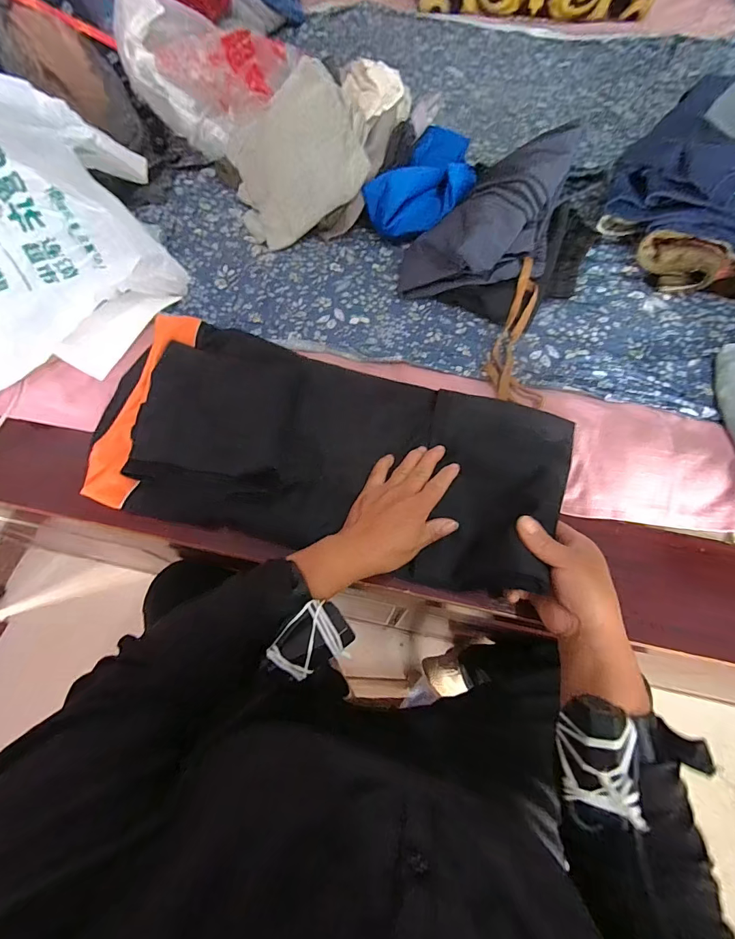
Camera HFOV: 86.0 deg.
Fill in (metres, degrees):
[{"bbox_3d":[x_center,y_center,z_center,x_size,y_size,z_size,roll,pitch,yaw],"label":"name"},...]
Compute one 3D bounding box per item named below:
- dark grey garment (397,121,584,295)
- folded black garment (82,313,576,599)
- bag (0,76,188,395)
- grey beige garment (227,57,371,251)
[{"bbox_3d":[0.166,-0.357,0.553,0.179,0.100,0.273,17,65,8],"label":"dark grey garment"},{"bbox_3d":[-0.045,-0.019,0.429,0.502,0.049,0.229,11,65,5],"label":"folded black garment"},{"bbox_3d":[-0.411,-0.271,0.459,0.332,0.190,0.318,-28,67,-13],"label":"bag"},{"bbox_3d":[-0.115,-0.472,0.595,0.178,0.121,0.245,-16,65,-8],"label":"grey beige garment"}]

